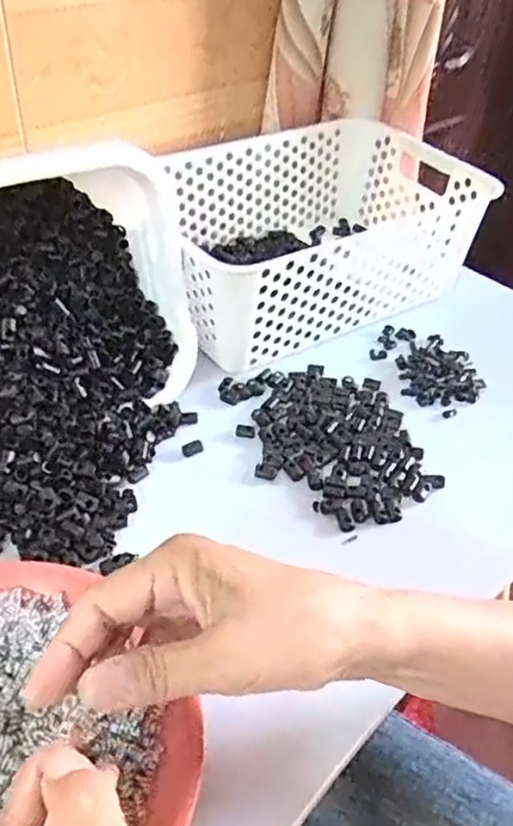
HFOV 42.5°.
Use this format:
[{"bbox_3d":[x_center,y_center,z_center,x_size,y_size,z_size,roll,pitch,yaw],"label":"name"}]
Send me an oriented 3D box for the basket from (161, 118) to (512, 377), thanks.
[{"bbox_3d":[0.044,-0.170,0.631,0.295,0.121,0.198,-22,49,-27],"label":"basket"}]

